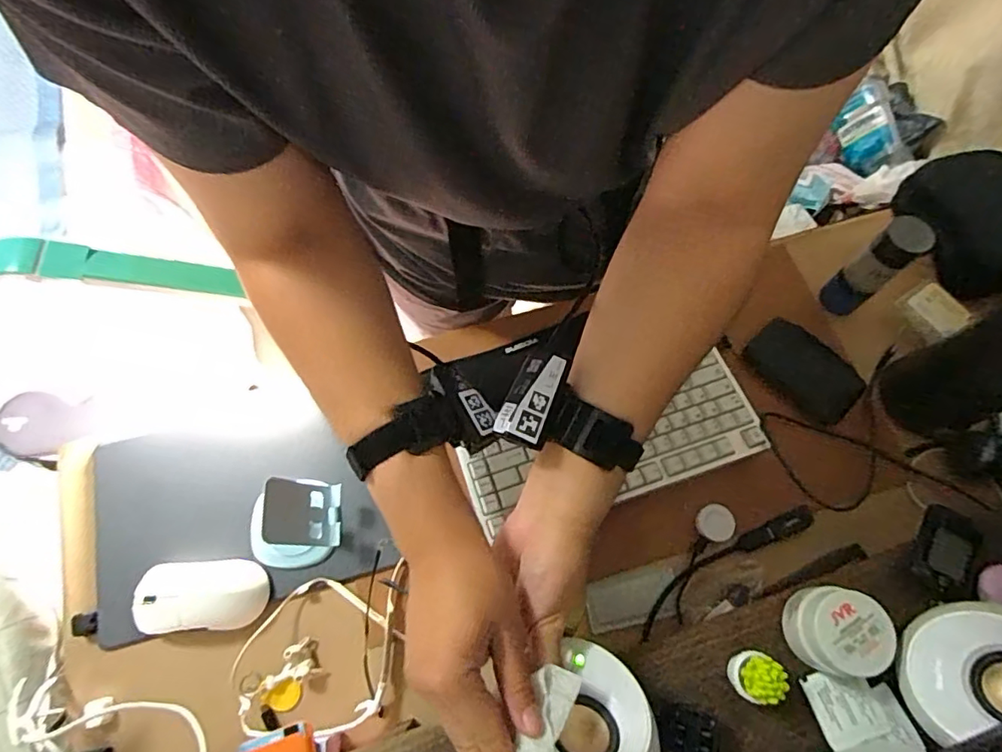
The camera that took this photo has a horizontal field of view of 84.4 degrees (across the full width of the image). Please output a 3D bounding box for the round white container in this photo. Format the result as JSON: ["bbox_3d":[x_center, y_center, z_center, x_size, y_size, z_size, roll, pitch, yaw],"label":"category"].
[{"bbox_3d":[0.255,0.195,0.423,0.057,0.053,0.057,0,69,0],"label":"round white container"}]

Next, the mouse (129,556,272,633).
[{"bbox_3d":[-0.285,0.209,0.528,0.115,0.031,0.063,-2,69,-1],"label":"mouse"}]

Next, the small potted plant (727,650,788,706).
[{"bbox_3d":[0.190,0.223,0.411,0.030,0.039,0.029,-28,71,-11],"label":"small potted plant"}]

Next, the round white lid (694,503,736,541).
[{"bbox_3d":[0.221,0.150,0.566,0.035,0.011,0.036,0,69,0],"label":"round white lid"}]

